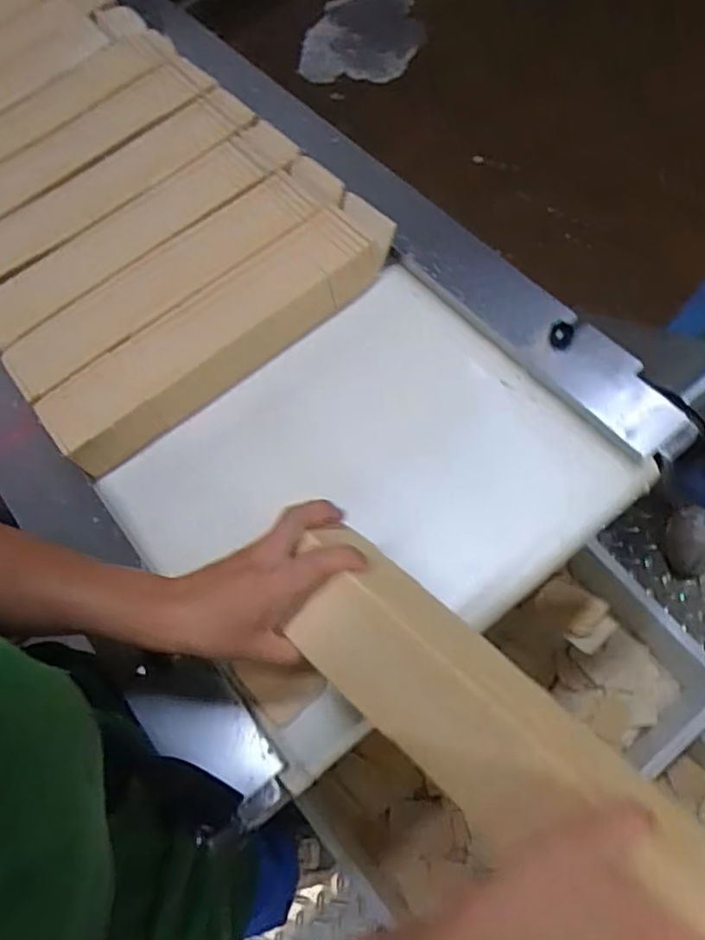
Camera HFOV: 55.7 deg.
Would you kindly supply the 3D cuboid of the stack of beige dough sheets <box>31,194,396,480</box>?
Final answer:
[{"bbox_3d":[-0.128,-0.141,0.664,0.382,0.053,0.095,-37,75,-10],"label":"stack of beige dough sheets"}]

